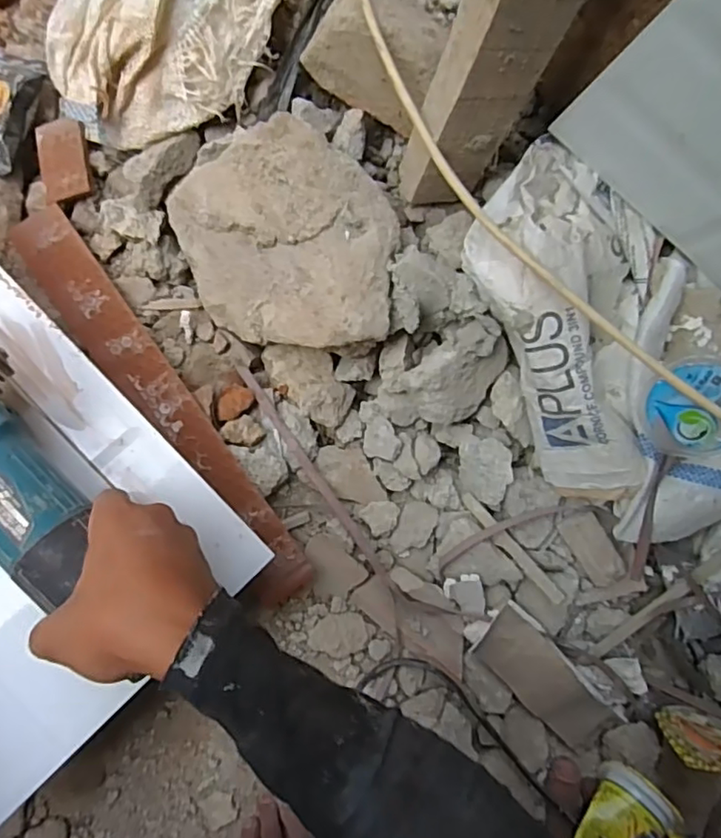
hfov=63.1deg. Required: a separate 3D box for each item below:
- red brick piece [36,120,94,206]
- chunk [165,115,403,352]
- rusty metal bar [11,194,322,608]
[{"bbox_3d":[-0.269,-0.233,0.530,0.050,0.011,0.072,-9,89,15],"label":"red brick piece"},{"bbox_3d":[-0.067,-0.151,0.496,0.206,0.080,0.163,15,81,-1],"label":"chunk"},{"bbox_3d":[-0.176,-0.011,0.513,0.065,0.029,0.399,-35,85,-8],"label":"rusty metal bar"}]

